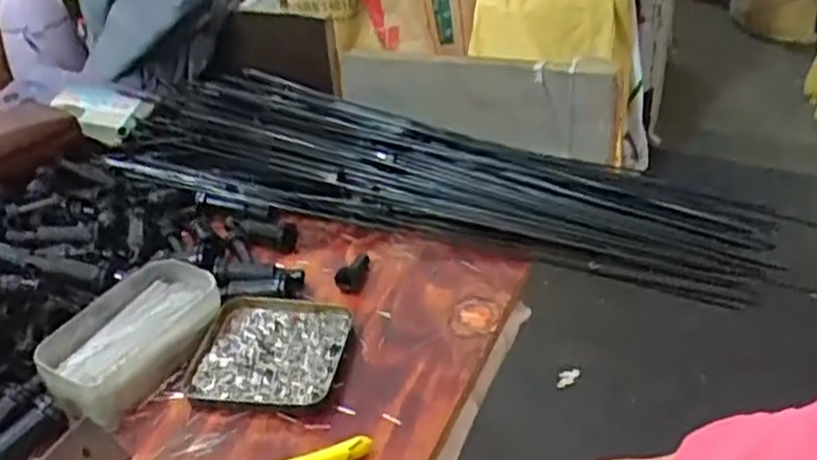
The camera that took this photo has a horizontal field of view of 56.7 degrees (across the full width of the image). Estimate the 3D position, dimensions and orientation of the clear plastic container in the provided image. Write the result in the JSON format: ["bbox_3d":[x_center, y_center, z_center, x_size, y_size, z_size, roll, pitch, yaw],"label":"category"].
[{"bbox_3d":[-0.182,0.072,0.505,0.067,0.036,0.121,17,40,29],"label":"clear plastic container"}]

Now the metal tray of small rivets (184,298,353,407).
[{"bbox_3d":[-0.090,0.081,0.502,0.091,0.020,0.091,0,34,7],"label":"metal tray of small rivets"}]

